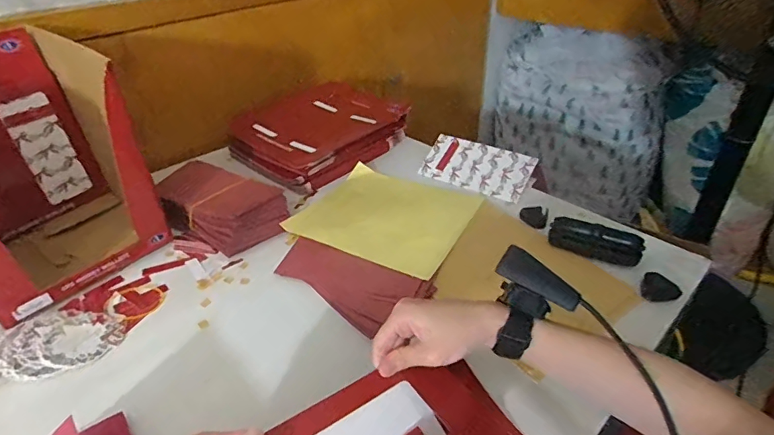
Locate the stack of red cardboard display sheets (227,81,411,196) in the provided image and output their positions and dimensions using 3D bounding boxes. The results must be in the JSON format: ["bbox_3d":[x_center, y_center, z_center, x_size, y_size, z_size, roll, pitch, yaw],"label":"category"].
[{"bbox_3d":[-0.114,-0.149,0.834,0.197,0.061,0.259,28,44,36],"label":"stack of red cardboard display sheets"}]

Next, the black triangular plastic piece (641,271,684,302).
[{"bbox_3d":[0.319,0.082,0.555,0.040,0.006,0.037,13,58,27],"label":"black triangular plastic piece"}]

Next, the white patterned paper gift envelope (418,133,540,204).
[{"bbox_3d":[0.143,-0.082,0.764,0.171,0.010,0.082,21,71,28],"label":"white patterned paper gift envelope"}]

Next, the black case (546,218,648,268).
[{"bbox_3d":[0.271,0.032,0.620,0.110,0.025,0.045,18,39,26],"label":"black case"}]

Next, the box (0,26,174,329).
[{"bbox_3d":[-0.427,-0.060,0.563,0.215,0.242,0.209,23,42,31],"label":"box"}]

